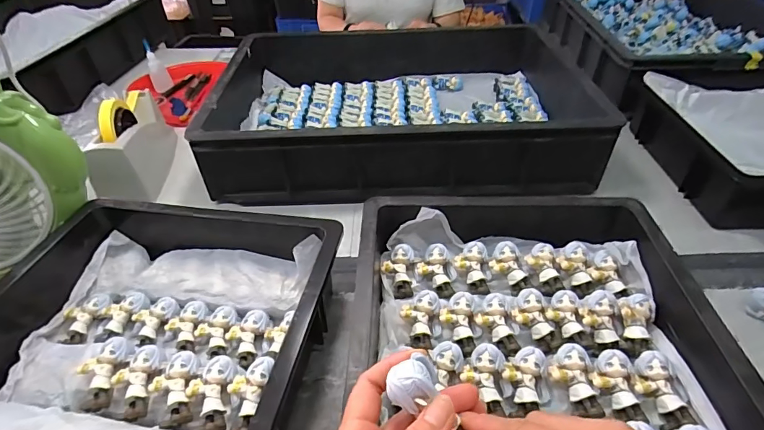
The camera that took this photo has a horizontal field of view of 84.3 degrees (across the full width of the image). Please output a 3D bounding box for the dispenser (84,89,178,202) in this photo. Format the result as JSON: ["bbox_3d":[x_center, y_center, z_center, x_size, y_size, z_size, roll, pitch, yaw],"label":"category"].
[{"bbox_3d":[-0.397,-0.116,0.675,0.065,0.138,0.199,-4,41,-3],"label":"dispenser"}]

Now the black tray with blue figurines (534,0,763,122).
[{"bbox_3d":[0.626,-0.407,0.919,0.386,0.091,0.569,-1,41,1],"label":"black tray with blue figurines"}]

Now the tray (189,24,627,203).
[{"bbox_3d":[0.031,-0.205,0.748,0.585,0.114,0.416,-2,41,0],"label":"tray"}]

